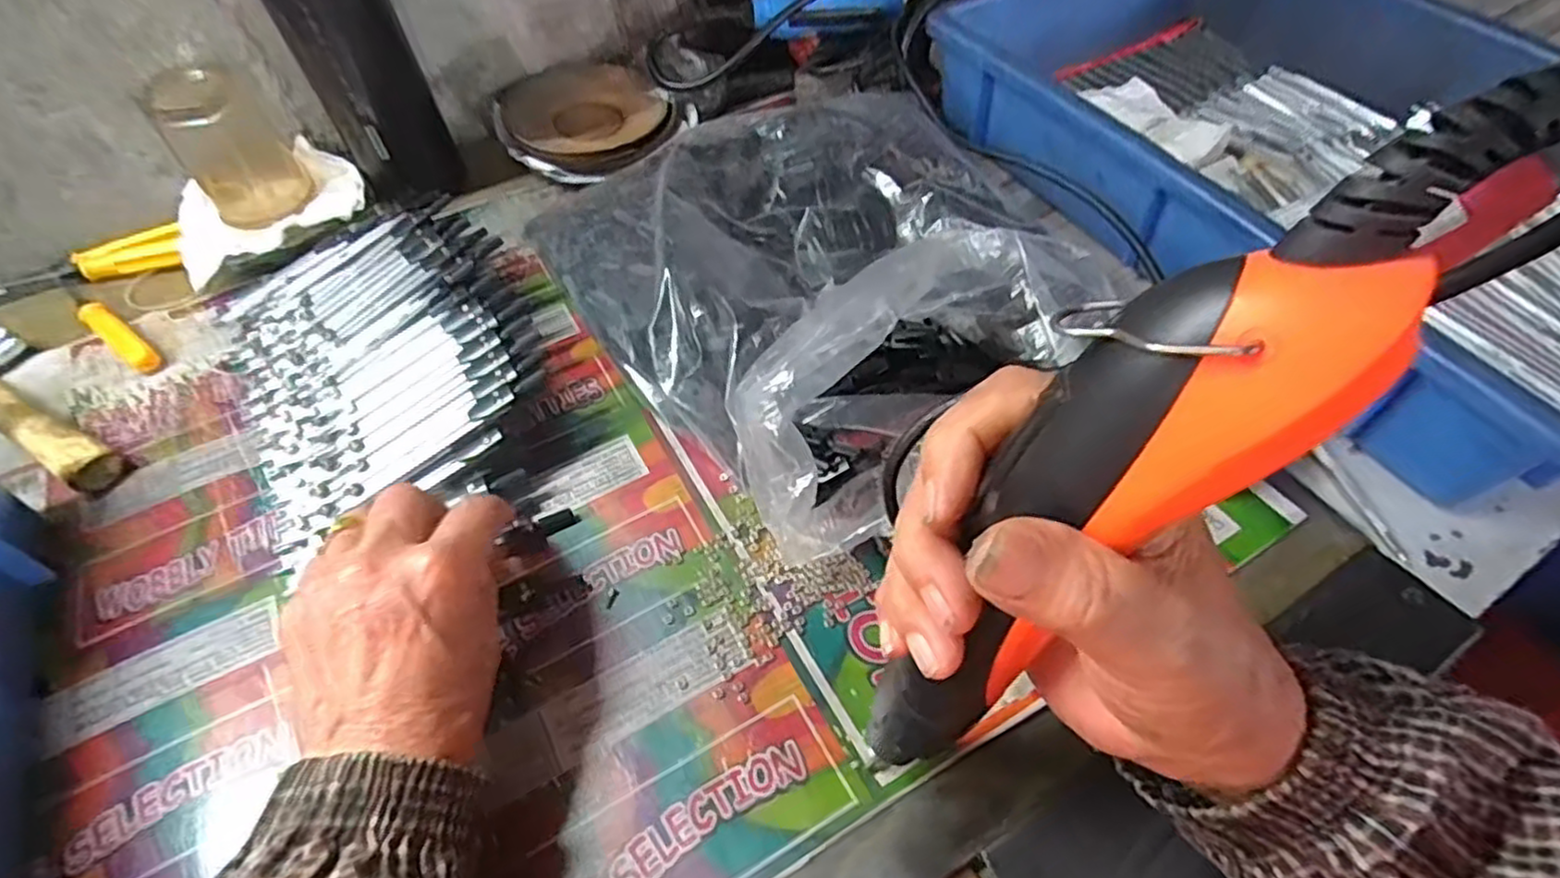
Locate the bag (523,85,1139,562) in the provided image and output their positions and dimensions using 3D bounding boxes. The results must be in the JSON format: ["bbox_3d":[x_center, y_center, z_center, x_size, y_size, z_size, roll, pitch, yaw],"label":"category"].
[{"bbox_3d":[0.023,-0.100,0.402,0.238,0.075,0.268,-33,59,-21],"label":"bag"}]

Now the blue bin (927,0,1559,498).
[{"bbox_3d":[0.326,-0.187,0.456,0.297,0.092,0.455,-24,56,-16],"label":"blue bin"}]

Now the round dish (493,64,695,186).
[{"bbox_3d":[-0.143,-0.241,0.539,0.127,0.017,0.134,0,55,0],"label":"round dish"}]

